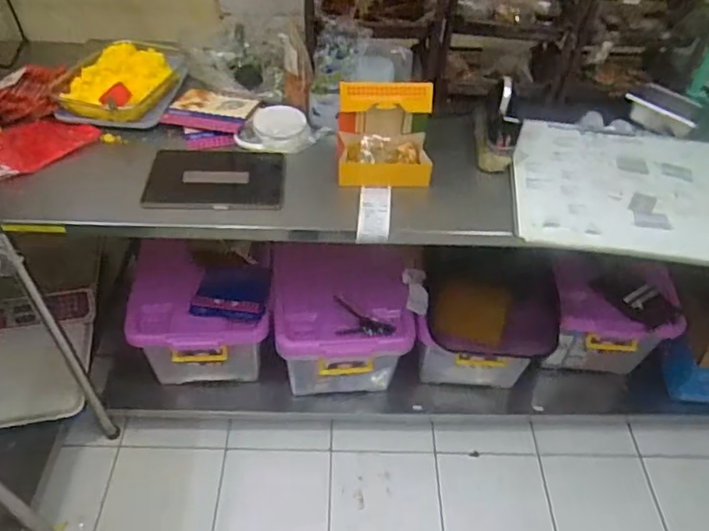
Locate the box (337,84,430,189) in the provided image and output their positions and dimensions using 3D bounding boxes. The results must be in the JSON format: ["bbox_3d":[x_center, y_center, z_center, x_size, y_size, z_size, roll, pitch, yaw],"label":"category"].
[{"bbox_3d":[0.058,-0.247,1.050,0.174,0.164,0.104,-1,48,-5],"label":"box"}]

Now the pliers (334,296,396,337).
[{"bbox_3d":[0.013,0.155,1.412,0.171,0.014,0.080,27,79,-3],"label":"pliers"}]

